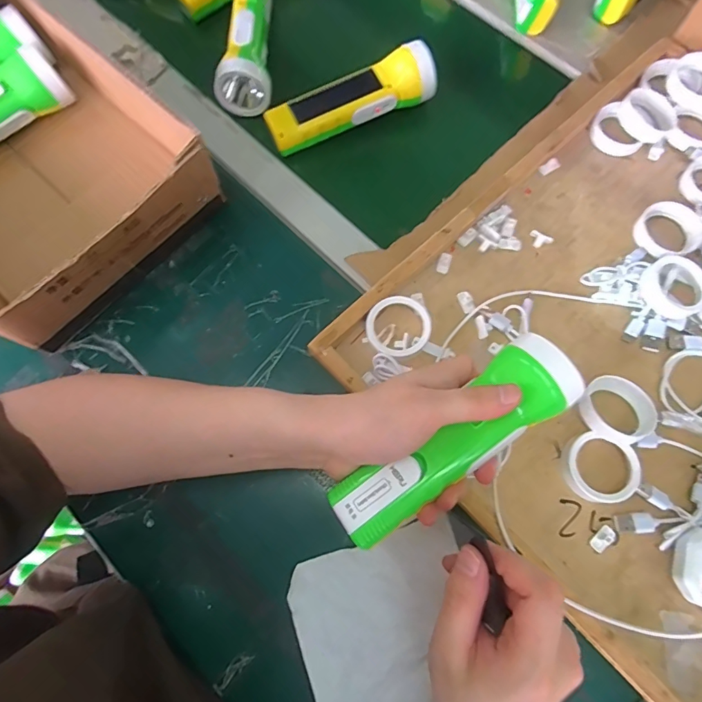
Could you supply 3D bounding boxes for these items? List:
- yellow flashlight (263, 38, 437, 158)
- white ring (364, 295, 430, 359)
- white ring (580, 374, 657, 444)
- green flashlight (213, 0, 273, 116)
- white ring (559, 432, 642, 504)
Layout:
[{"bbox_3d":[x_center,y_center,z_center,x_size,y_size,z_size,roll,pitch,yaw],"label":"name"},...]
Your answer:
[{"bbox_3d":[0.001,-0.246,0.437,0.171,0.037,0.041,-24,75,-9],"label":"yellow flashlight"},{"bbox_3d":[0.039,-0.019,0.375,0.051,0.017,0.051,0,75,0],"label":"white ring"},{"bbox_3d":[0.208,0.044,0.351,0.053,0.020,0.051,0,72,-1],"label":"white ring"},{"bbox_3d":[-0.107,-0.329,0.460,0.048,0.041,0.171,-1,72,-2],"label":"green flashlight"},{"bbox_3d":[0.189,0.089,0.338,0.052,0.016,0.050,0,72,-1],"label":"white ring"}]

